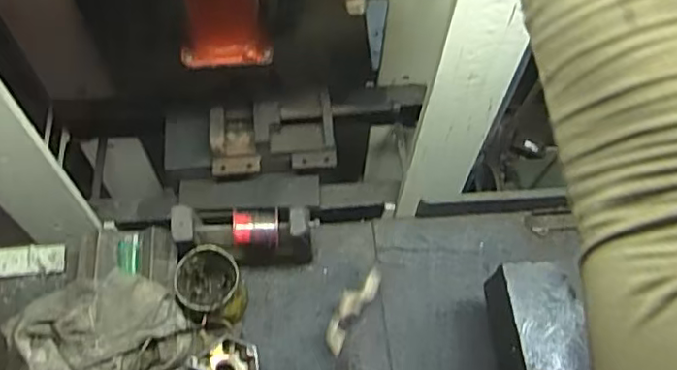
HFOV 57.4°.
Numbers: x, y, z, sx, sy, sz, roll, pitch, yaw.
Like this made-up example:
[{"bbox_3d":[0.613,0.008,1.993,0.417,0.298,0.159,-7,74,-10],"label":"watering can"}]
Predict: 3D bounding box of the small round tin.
[{"bbox_3d":[-0.159,0.129,0.762,0.077,0.093,0.080,1,62,-2],"label":"small round tin"}]

